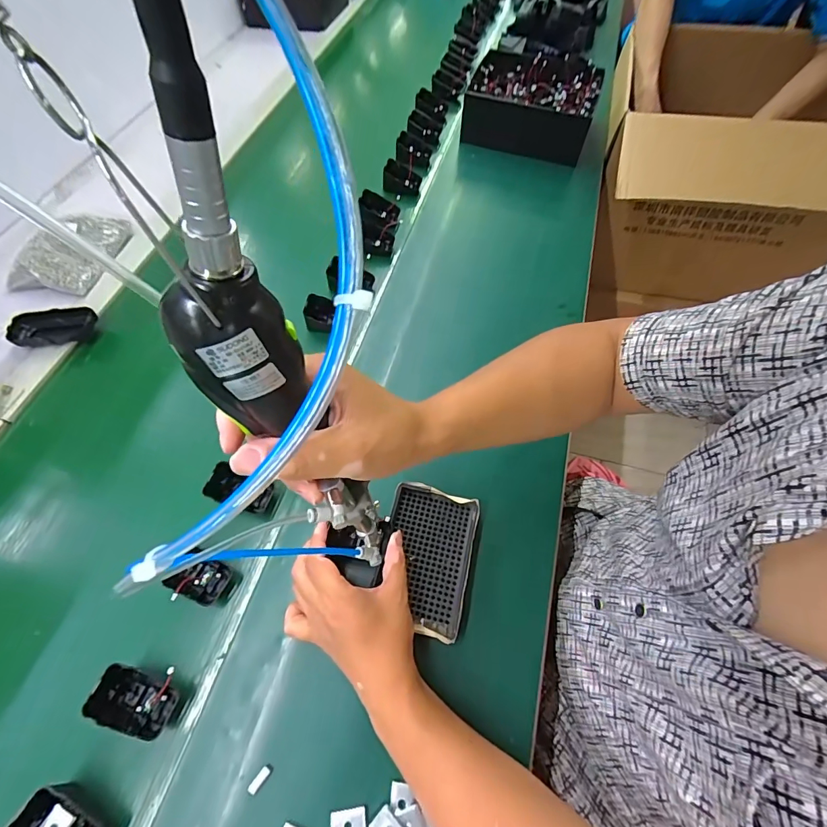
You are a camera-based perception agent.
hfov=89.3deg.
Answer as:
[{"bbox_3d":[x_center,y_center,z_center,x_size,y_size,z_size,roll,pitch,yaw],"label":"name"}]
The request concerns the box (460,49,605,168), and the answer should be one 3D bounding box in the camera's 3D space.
[{"bbox_3d":[0.235,-0.607,0.828,0.233,0.090,0.207,16,62,10],"label":"box"}]

